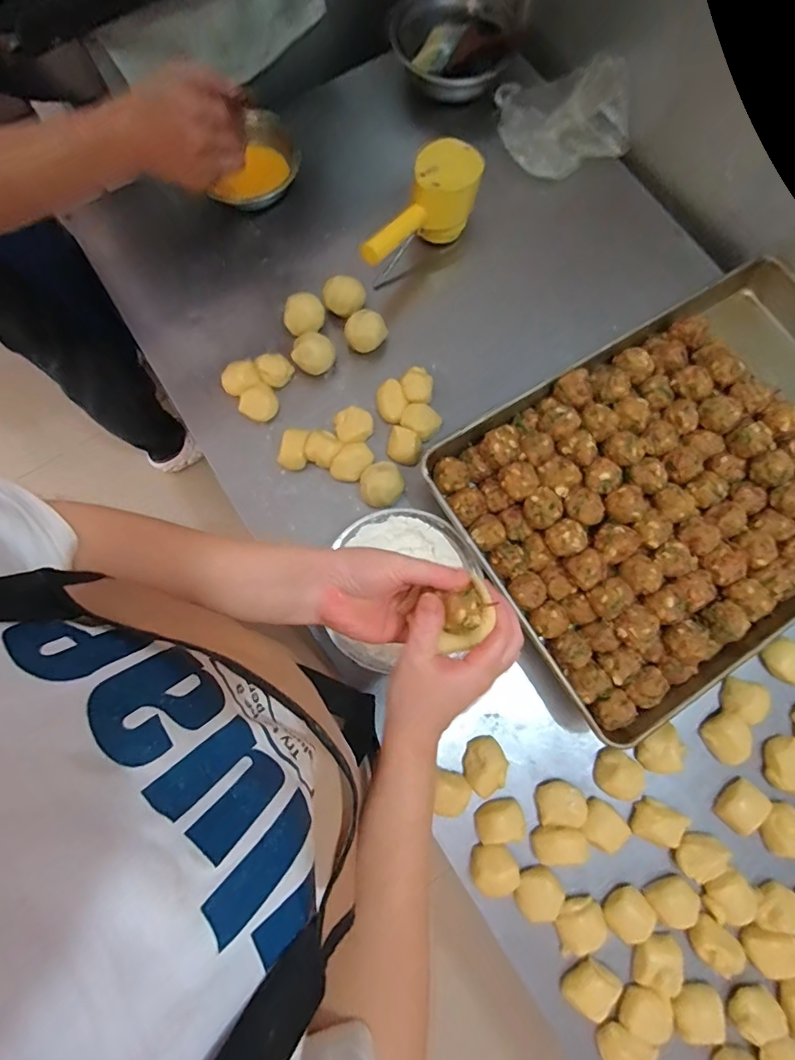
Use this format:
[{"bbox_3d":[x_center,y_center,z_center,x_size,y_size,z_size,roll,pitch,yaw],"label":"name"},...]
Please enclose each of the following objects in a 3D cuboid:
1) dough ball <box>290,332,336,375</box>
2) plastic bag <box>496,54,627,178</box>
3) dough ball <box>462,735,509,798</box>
[{"bbox_3d":[-0.117,-0.244,0.670,0.049,0.049,0.049,0,78,0],"label":"dough ball"},{"bbox_3d":[0.248,-0.624,0.714,0.188,0.105,0.134,1,78,0],"label":"plastic bag"},{"bbox_3d":[0.104,0.281,0.570,0.053,0.022,0.058,0,78,0],"label":"dough ball"}]

